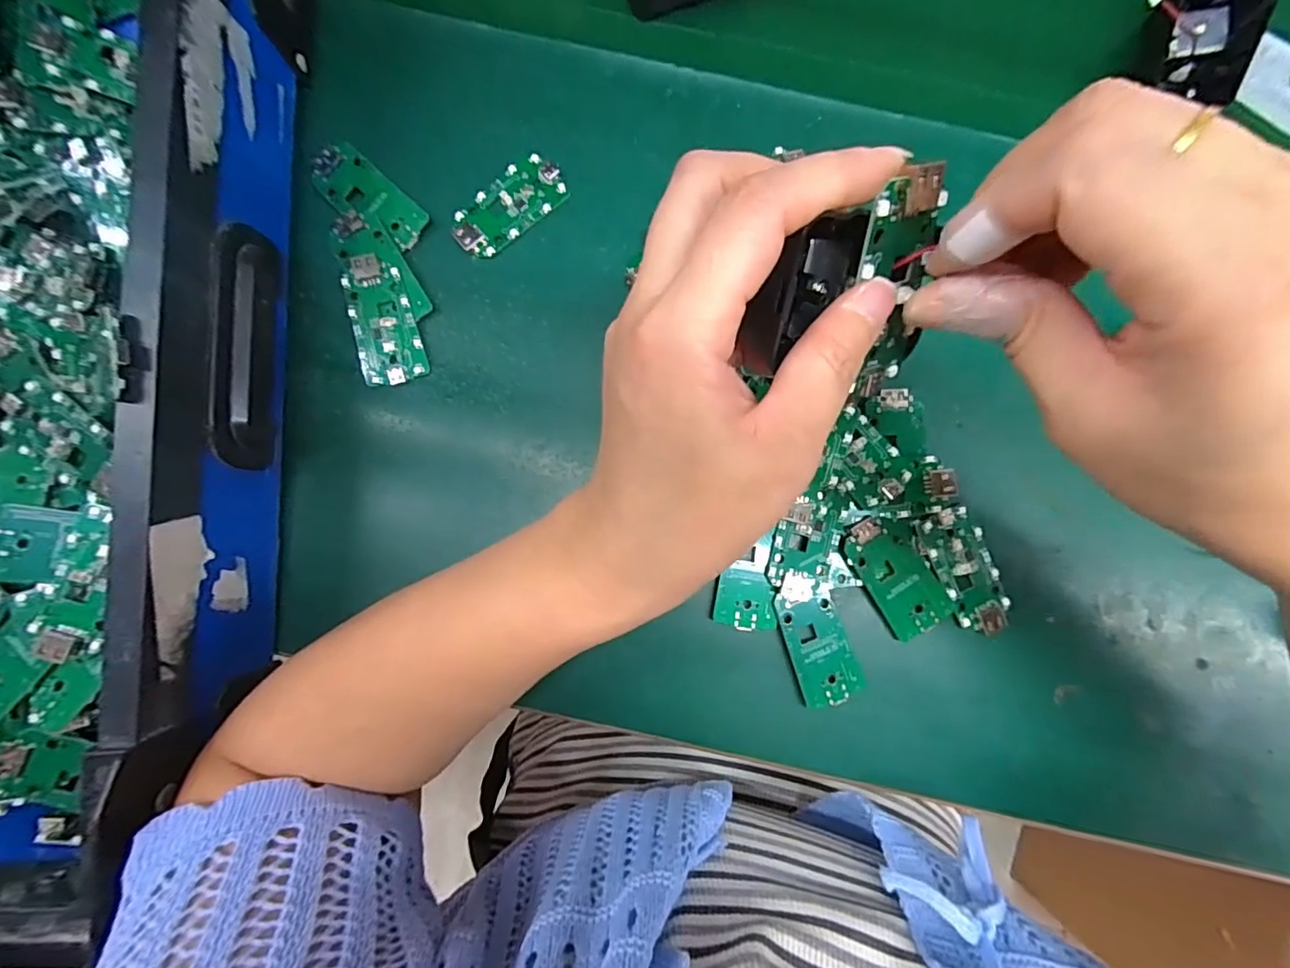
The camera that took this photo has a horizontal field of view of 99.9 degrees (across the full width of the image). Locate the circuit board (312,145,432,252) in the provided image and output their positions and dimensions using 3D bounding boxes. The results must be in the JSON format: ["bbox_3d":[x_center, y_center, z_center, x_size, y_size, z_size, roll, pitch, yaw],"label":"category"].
[{"bbox_3d":[-0.143,-0.148,0.281,0.063,0.007,0.029,41,87,2],"label":"circuit board"}]

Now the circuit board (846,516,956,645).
[{"bbox_3d":[0.126,0.045,0.270,0.033,0.007,0.061,-30,87,-2],"label":"circuit board"}]

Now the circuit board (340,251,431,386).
[{"bbox_3d":[-0.134,-0.084,0.276,0.031,0.009,0.064,-15,86,-1],"label":"circuit board"}]

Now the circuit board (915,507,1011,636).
[{"bbox_3d":[0.162,0.043,0.273,0.032,0.005,0.064,-26,87,-2],"label":"circuit board"}]

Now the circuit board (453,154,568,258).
[{"bbox_3d":[-0.072,-0.146,0.286,0.063,0.004,0.030,-39,87,-3],"label":"circuit board"}]

